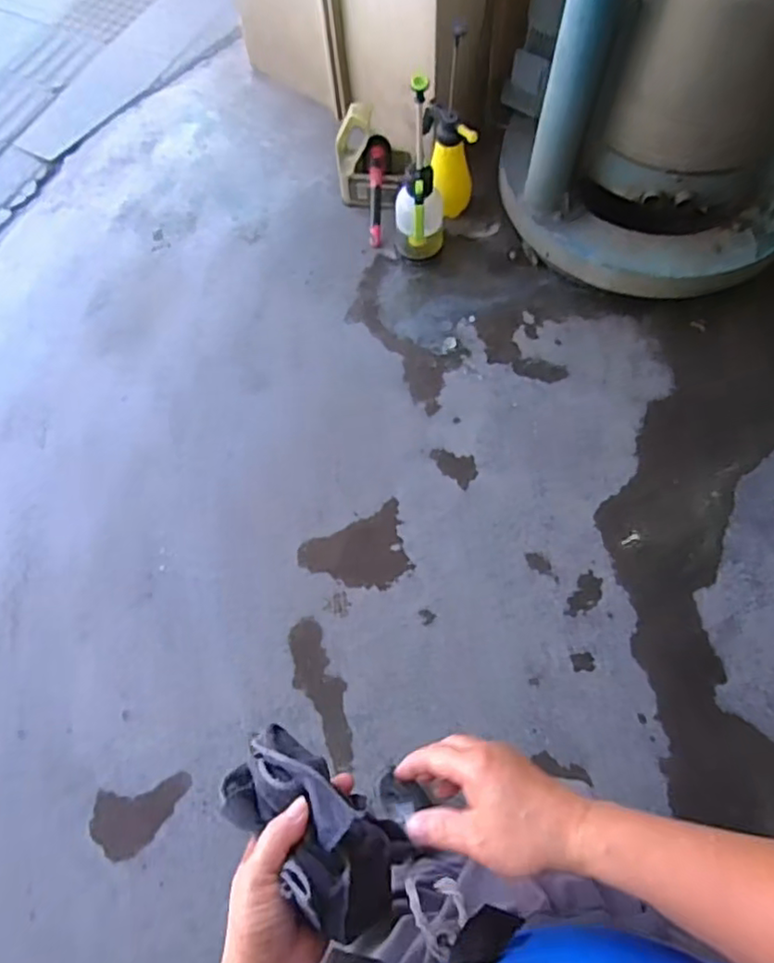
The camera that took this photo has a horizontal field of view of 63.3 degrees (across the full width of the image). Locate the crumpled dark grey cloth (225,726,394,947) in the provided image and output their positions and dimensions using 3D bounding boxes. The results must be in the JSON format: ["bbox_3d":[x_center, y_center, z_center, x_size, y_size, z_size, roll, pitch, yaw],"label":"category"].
[{"bbox_3d":[-0.056,0.265,0.483,0.157,0.092,0.072,41,71,16],"label":"crumpled dark grey cloth"}]

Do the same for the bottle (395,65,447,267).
[{"bbox_3d":[0.092,-0.750,1.575,0.134,0.531,0.171,1,68,4],"label":"bottle"}]

